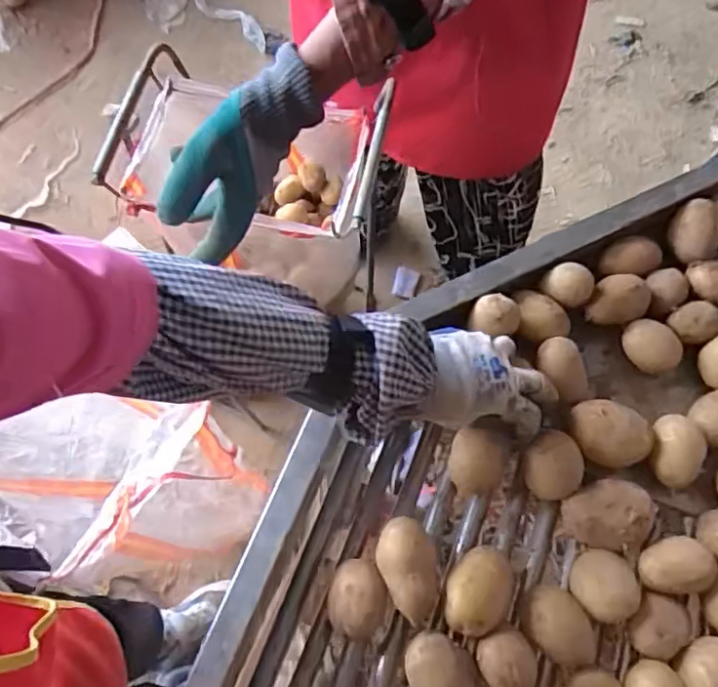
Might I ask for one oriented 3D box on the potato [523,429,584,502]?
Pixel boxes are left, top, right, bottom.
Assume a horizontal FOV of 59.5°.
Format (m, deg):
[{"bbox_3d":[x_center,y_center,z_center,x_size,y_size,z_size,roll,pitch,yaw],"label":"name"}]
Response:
[{"bbox_3d":[0.171,0.108,0.555,0.044,0.037,0.056,-13,72,-5],"label":"potato"}]

